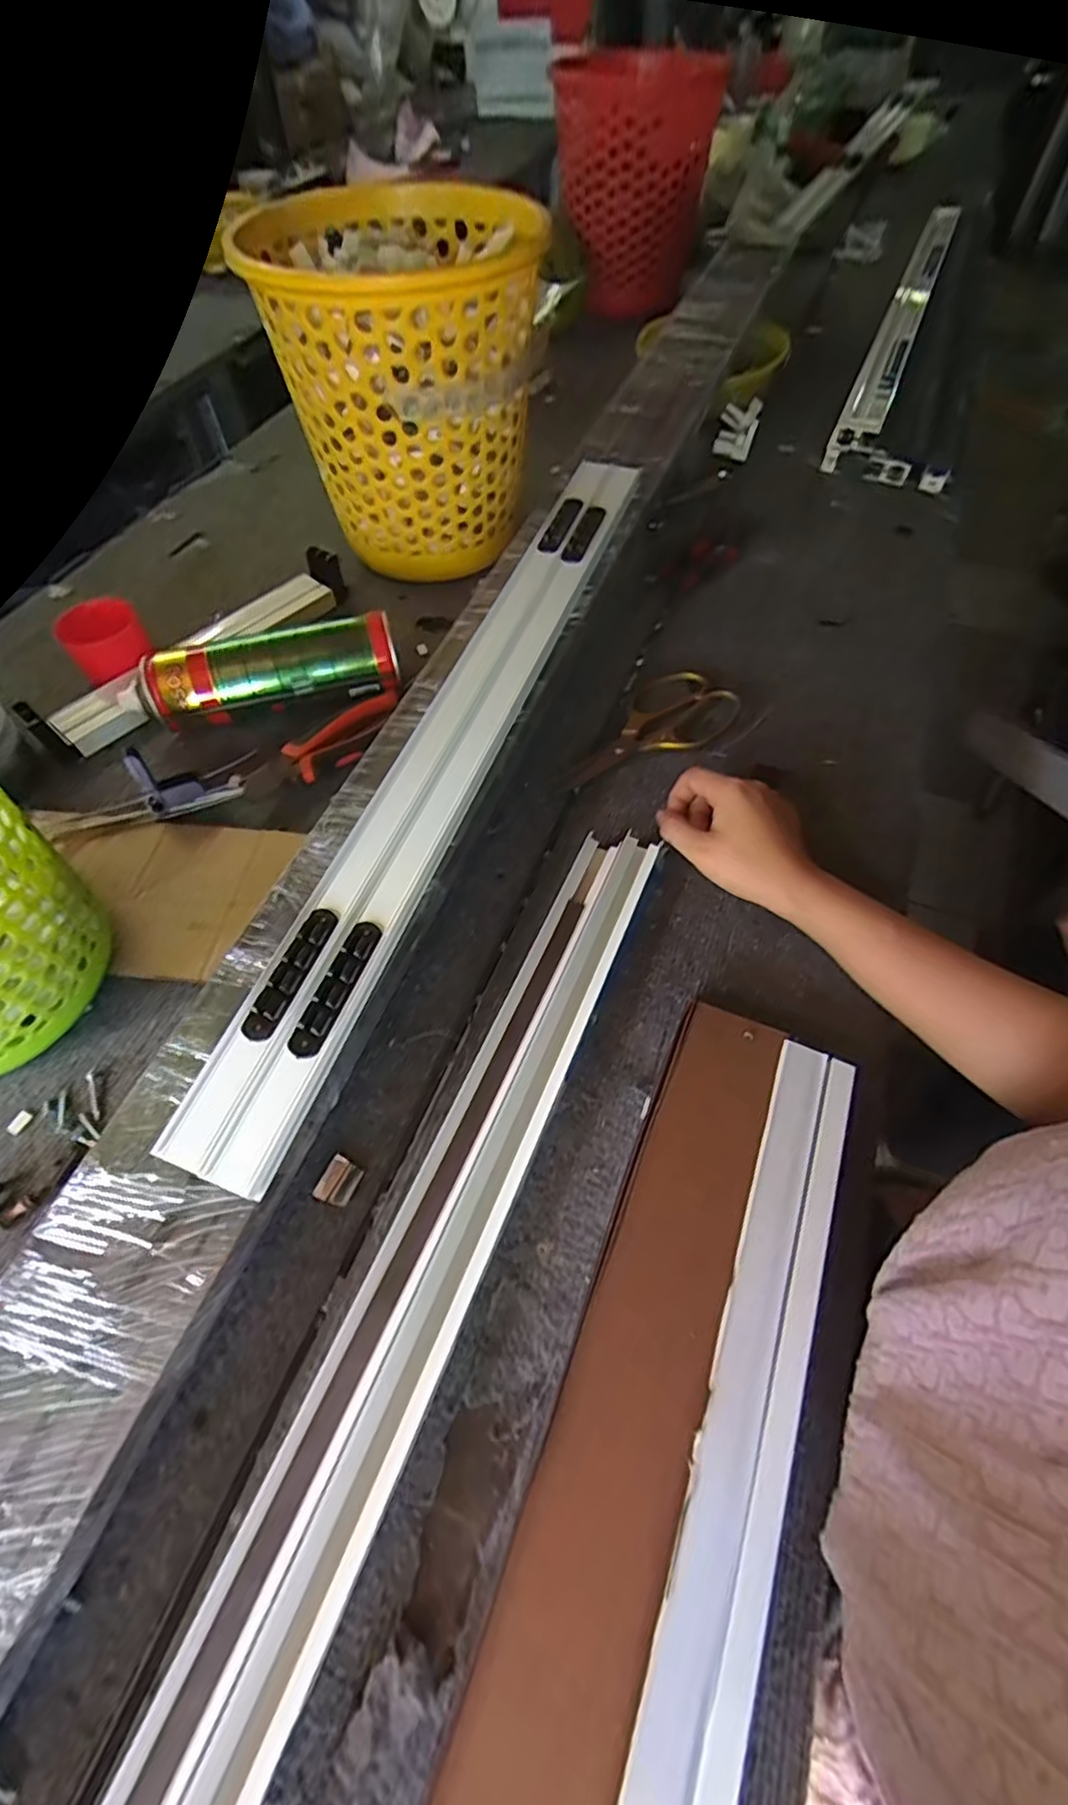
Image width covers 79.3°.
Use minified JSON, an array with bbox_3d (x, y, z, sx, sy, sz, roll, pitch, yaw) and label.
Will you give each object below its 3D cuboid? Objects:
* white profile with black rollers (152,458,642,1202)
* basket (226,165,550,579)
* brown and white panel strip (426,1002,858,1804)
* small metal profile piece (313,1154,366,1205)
[{"bbox_3d":[-0.042,-0.142,0.462,0.056,0.017,0.660,15,60,14],"label":"white profile with black rollers"},{"bbox_3d":[-0.105,-0.478,0.605,0.209,0.220,0.241,-8,58,-3],"label":"basket"},{"bbox_3d":[0.019,0.329,0.230,0.107,0.030,0.631,17,61,15],"label":"brown and white panel strip"},{"bbox_3d":[-0.108,0.153,0.355,0.020,0.004,0.023,18,61,16],"label":"small metal profile piece"}]

